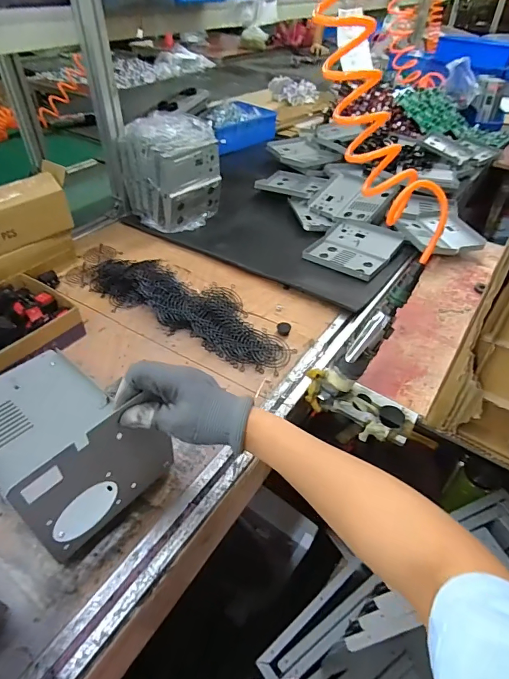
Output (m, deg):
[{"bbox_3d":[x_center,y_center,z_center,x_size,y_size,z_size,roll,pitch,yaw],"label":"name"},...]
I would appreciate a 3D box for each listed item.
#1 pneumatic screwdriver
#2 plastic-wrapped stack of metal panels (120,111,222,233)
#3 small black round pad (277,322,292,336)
[{"bbox_3d":[0.168,-0.021,0.543,0.031,0.174,0.029,7,28,-49],"label":"pneumatic screwdriver"},{"bbox_3d":[-0.186,-0.383,0.925,0.156,0.211,0.158,33,51,29],"label":"plastic-wrapped stack of metal panels"},{"bbox_3d":[0.050,-0.019,0.693,0.023,0.017,0.018,6,43,5],"label":"small black round pad"}]

